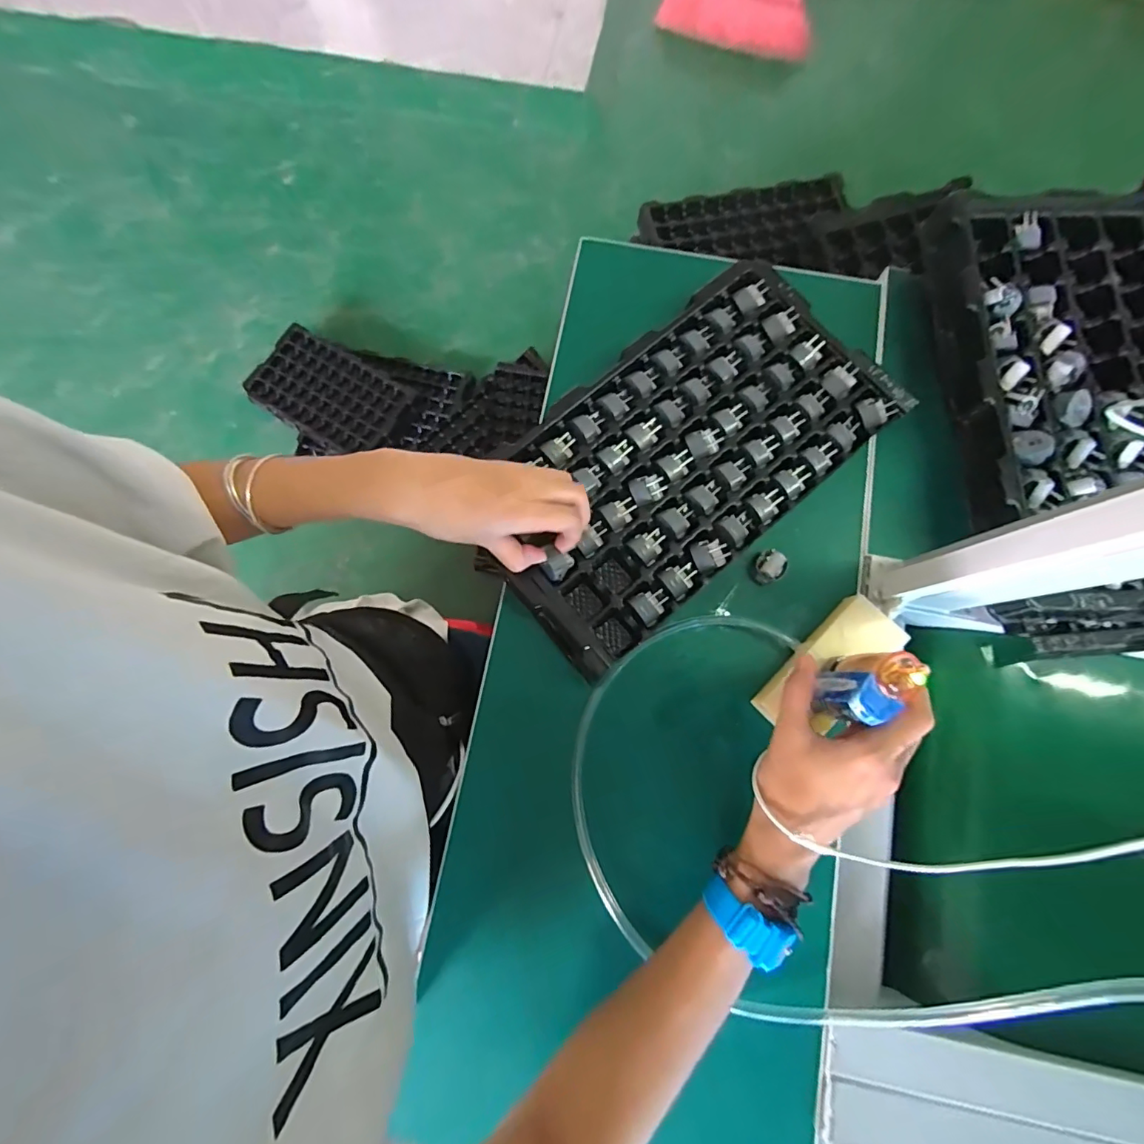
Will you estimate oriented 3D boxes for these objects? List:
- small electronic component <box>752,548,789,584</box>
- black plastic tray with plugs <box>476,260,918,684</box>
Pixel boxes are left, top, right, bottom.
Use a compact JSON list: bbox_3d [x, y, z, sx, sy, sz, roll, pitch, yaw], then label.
[{"bbox_3d":[0.163,-0.004,0.418,0.024,0.024,0.025,0,77,1],"label":"small electronic component"},{"bbox_3d":[0.089,-0.097,0.436,0.355,0.035,0.188,-40,80,-8],"label":"black plastic tray with plugs"}]

